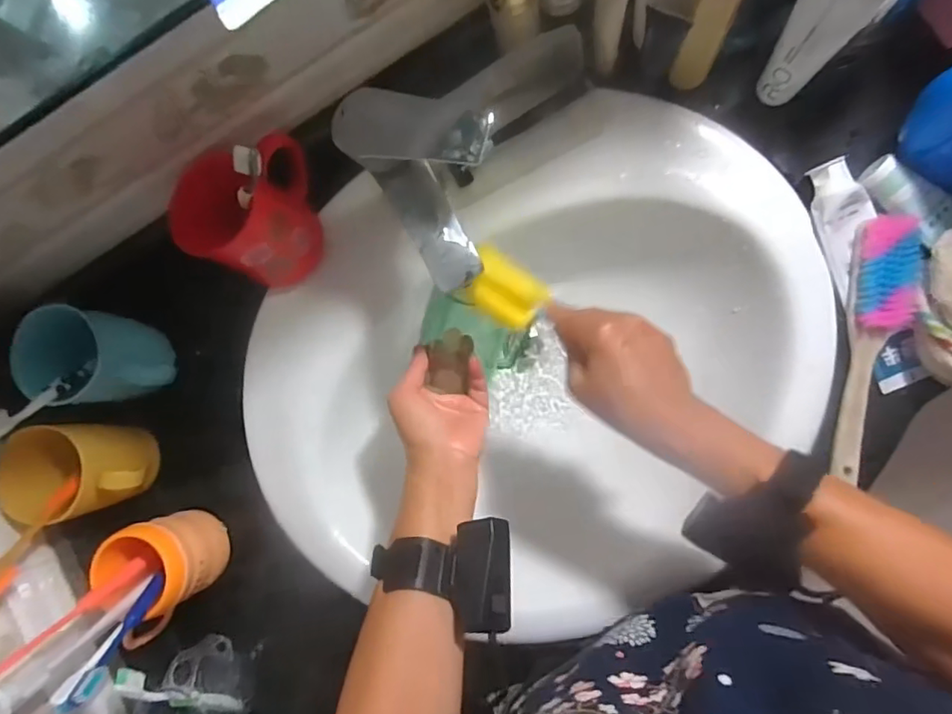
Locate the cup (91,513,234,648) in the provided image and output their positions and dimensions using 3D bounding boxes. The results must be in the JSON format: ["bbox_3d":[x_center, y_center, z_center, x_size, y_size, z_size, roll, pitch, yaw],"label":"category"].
[{"bbox_3d":[-0.277,0.196,0.508,0.074,0.083,0.104,-14,85,7],"label":"cup"}]

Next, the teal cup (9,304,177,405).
[{"bbox_3d":[-0.332,0.002,0.510,0.094,0.098,0.081,-3,86,7],"label":"teal cup"}]

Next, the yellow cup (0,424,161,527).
[{"bbox_3d":[-0.345,0.101,0.515,0.114,0.088,0.081,-4,86,7],"label":"yellow cup"}]

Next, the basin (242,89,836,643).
[{"bbox_3d":[0.055,0.015,0.579,0.527,0.163,0.416,-18,84,6],"label":"basin"}]

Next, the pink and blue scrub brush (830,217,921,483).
[{"bbox_3d":[0.328,-0.015,0.462,0.046,0.030,0.205,7,88,8],"label":"pink and blue scrub brush"}]

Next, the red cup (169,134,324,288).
[{"bbox_3d":[-0.192,-0.129,0.493,0.094,0.088,0.122,8,88,8],"label":"red cup"}]

